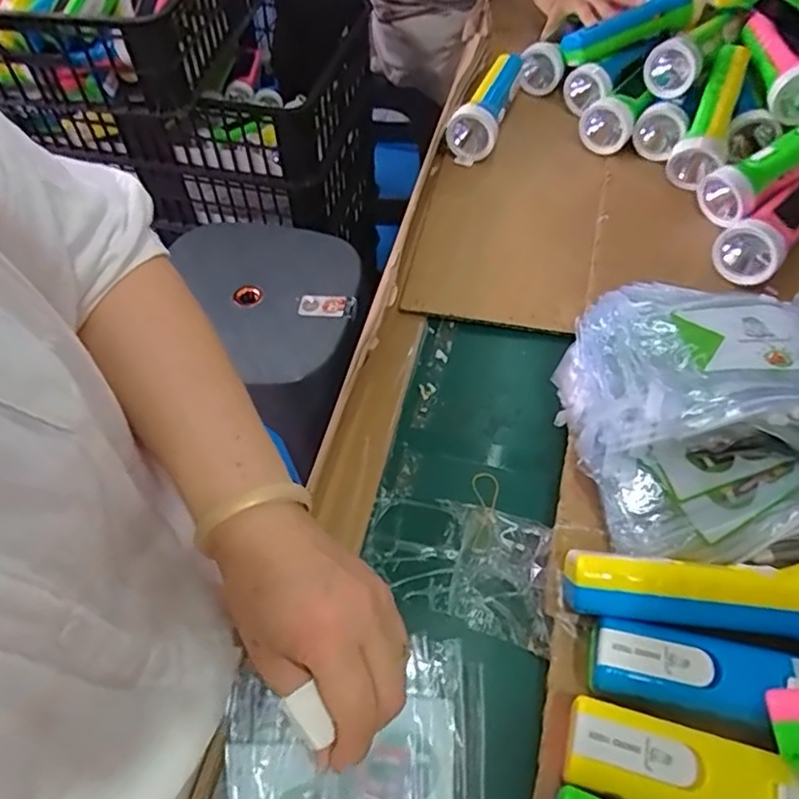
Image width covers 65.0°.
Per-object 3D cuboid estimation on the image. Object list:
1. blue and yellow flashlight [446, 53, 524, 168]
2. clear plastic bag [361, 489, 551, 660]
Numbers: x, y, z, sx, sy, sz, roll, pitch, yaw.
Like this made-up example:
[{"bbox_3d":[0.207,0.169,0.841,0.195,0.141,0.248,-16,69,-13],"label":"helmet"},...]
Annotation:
[{"bbox_3d":[0.103,-0.351,0.739,0.055,0.056,0.193,15,56,12],"label":"blue and yellow flashlight"},{"bbox_3d":[0.041,0.107,0.431,0.135,0.018,0.083,20,57,15],"label":"clear plastic bag"}]

